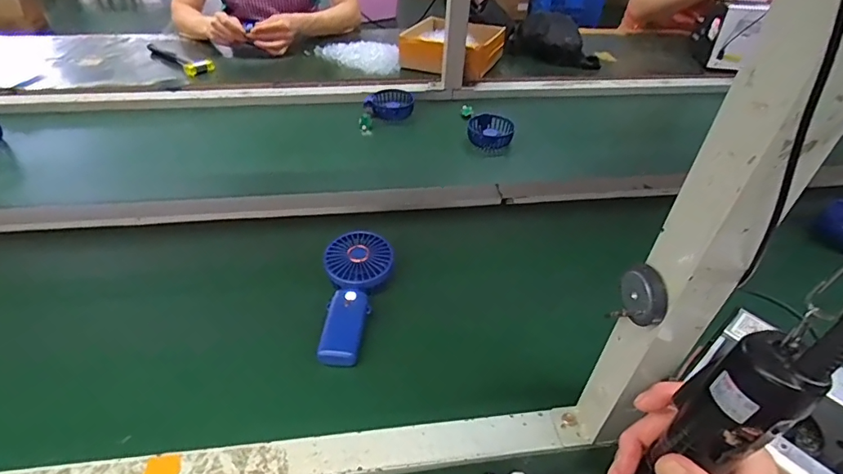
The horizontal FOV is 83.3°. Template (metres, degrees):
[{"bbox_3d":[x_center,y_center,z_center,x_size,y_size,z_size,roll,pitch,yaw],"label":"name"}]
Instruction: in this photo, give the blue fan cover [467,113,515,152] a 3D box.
[{"bbox_3d":[0.133,-0.201,0.915,0.086,0.042,0.085,13,42,9],"label":"blue fan cover"}]

